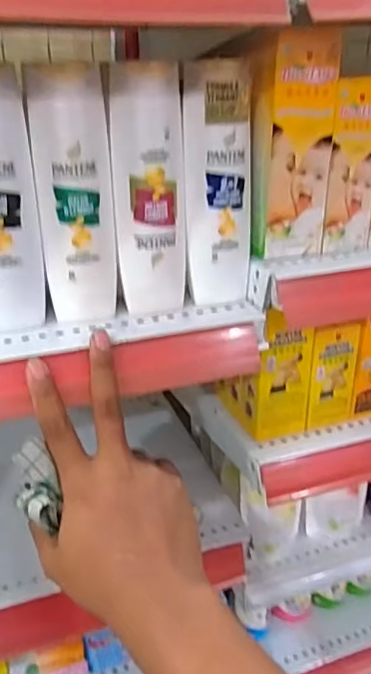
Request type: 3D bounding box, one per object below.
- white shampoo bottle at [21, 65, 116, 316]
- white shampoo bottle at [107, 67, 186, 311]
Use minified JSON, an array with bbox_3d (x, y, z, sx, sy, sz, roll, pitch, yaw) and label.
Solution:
[{"bbox_3d":[-0.080,-0.100,0.419,0.053,0.178,0.029,-4,26,-8],"label":"white shampoo bottle"},{"bbox_3d":[-0.026,-0.107,0.431,0.053,0.176,0.030,0,26,1],"label":"white shampoo bottle"}]

